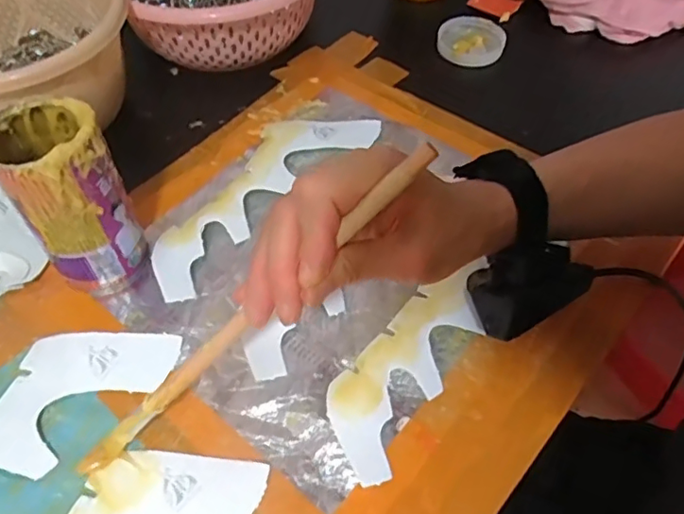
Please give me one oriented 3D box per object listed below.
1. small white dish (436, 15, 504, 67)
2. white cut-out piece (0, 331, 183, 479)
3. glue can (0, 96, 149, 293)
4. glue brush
[{"bbox_3d":[0.129,-0.217,0.567,0.064,0.019,0.054,18,56,11],"label":"small white dish"},{"bbox_3d":[-0.204,0.110,0.326,0.071,0.008,0.226,37,61,23],"label":"white cut-out piece"},{"bbox_3d":[-0.175,-0.040,0.370,0.062,0.115,0.064,0,51,0],"label":"glue can"},{"bbox_3d":[-0.054,0.037,0.281,0.261,0.014,0.015,-42,56,21],"label":"glue brush"}]

